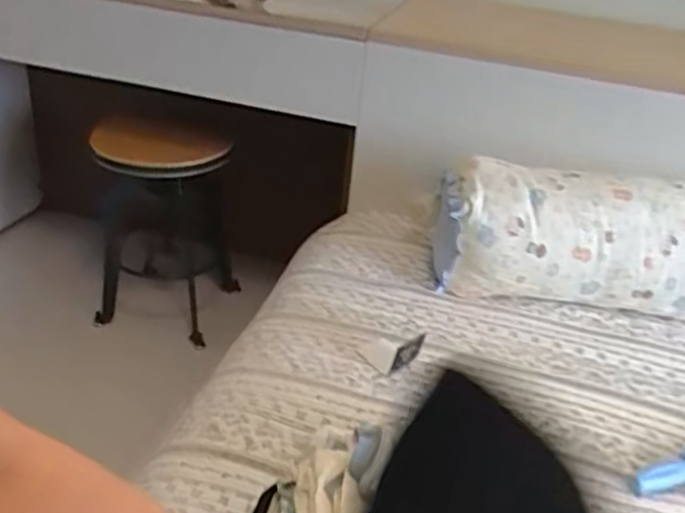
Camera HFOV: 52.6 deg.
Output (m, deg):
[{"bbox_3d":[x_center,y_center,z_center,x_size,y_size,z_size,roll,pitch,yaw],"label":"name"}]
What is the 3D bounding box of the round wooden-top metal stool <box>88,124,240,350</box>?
[{"bbox_3d":[-0.415,-0.076,1.610,0.325,0.482,0.319,-1,30,-12],"label":"round wooden-top metal stool"}]

